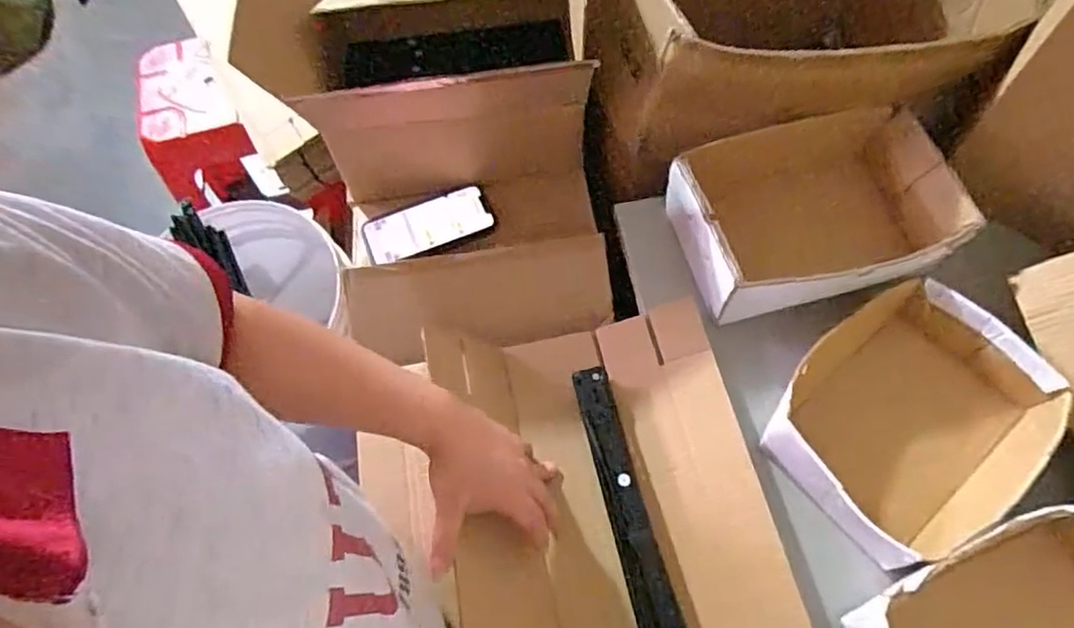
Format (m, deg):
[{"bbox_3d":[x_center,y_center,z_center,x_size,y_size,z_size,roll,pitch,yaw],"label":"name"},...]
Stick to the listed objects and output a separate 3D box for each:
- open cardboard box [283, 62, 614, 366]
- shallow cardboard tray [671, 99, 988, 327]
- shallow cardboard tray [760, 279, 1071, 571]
[{"bbox_3d":[-0.095,-0.108,0.732,0.343,0.239,0.215,-2,63,2],"label":"open cardboard box"},{"bbox_3d":[0.294,-0.106,0.676,0.270,0.088,0.186,-15,64,-4],"label":"shallow cardboard tray"},{"bbox_3d":[0.344,0.102,0.621,0.243,0.093,0.188,-36,67,-14],"label":"shallow cardboard tray"}]

